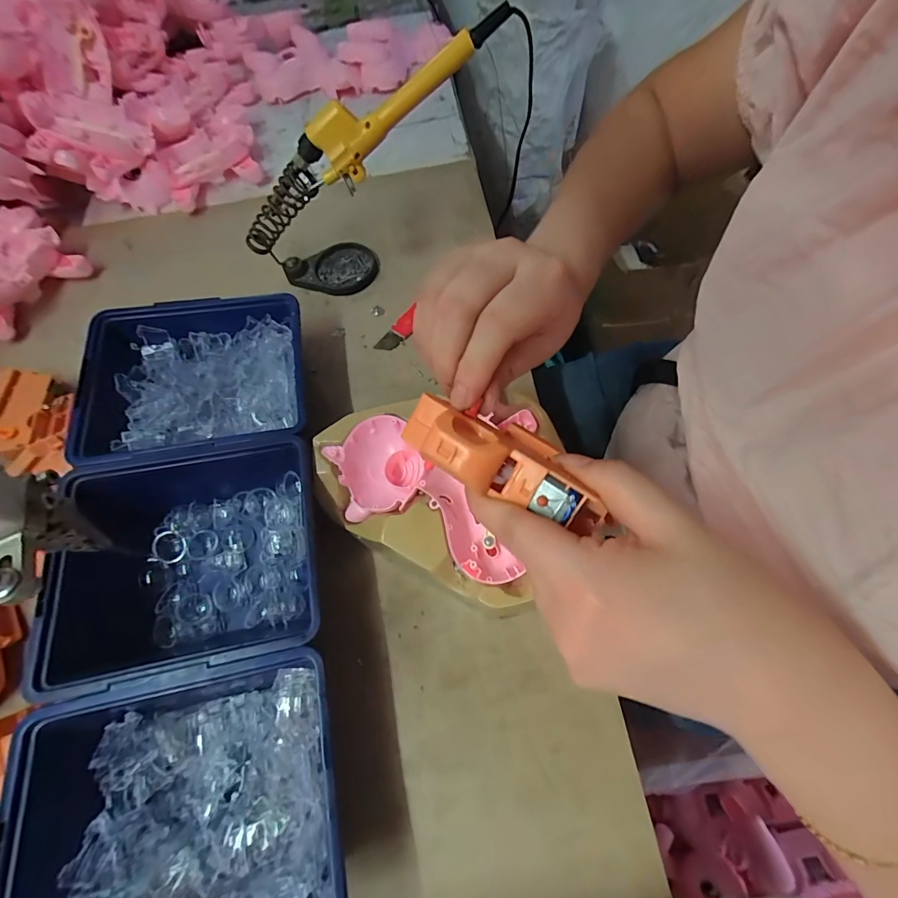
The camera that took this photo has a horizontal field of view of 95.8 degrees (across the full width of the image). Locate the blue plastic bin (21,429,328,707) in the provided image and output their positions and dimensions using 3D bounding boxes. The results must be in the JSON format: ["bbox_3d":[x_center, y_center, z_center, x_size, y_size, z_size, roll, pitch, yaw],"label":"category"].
[{"bbox_3d":[-0.175,0.079,0.289,0.168,0.070,0.146,-13,65,-2],"label":"blue plastic bin"}]

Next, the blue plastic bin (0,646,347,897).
[{"bbox_3d":[-0.143,0.206,0.231,0.168,0.069,0.143,-12,65,-2],"label":"blue plastic bin"}]

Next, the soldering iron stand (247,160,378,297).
[{"bbox_3d":[-0.136,-0.207,0.393,0.112,0.106,0.064,-16,65,-4],"label":"soldering iron stand"}]

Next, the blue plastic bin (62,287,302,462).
[{"bbox_3d":[-0.204,-0.052,0.343,0.170,0.067,0.140,-13,65,-3],"label":"blue plastic bin"}]

